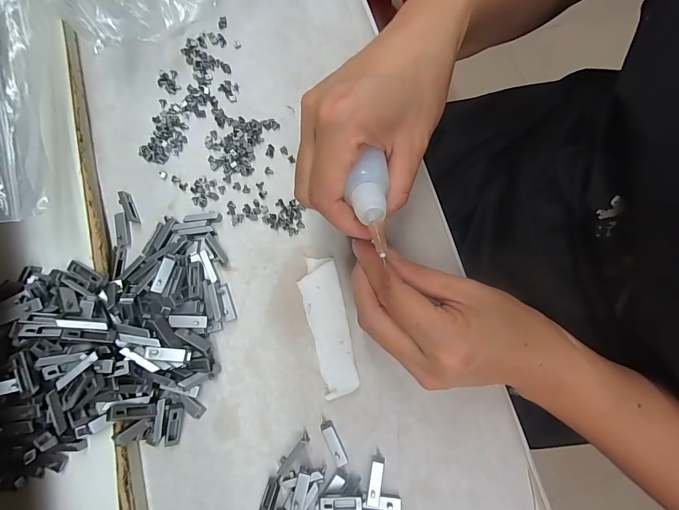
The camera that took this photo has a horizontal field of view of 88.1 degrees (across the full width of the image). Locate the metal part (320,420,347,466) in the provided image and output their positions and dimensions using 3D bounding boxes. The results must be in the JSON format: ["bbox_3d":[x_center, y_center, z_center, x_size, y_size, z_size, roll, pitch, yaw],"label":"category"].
[{"bbox_3d":[-0.003,0.115,0.215,0.008,0.005,0.026,-27,80,-4],"label":"metal part"}]

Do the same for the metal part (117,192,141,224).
[{"bbox_3d":[-0.147,-0.033,0.244,0.008,0.005,0.024,-27,80,-5],"label":"metal part"}]

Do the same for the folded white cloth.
[{"bbox_3d":[-0.008,0.045,0.227,0.025,0.006,0.087,-12,79,-2],"label":"folded white cloth"}]

